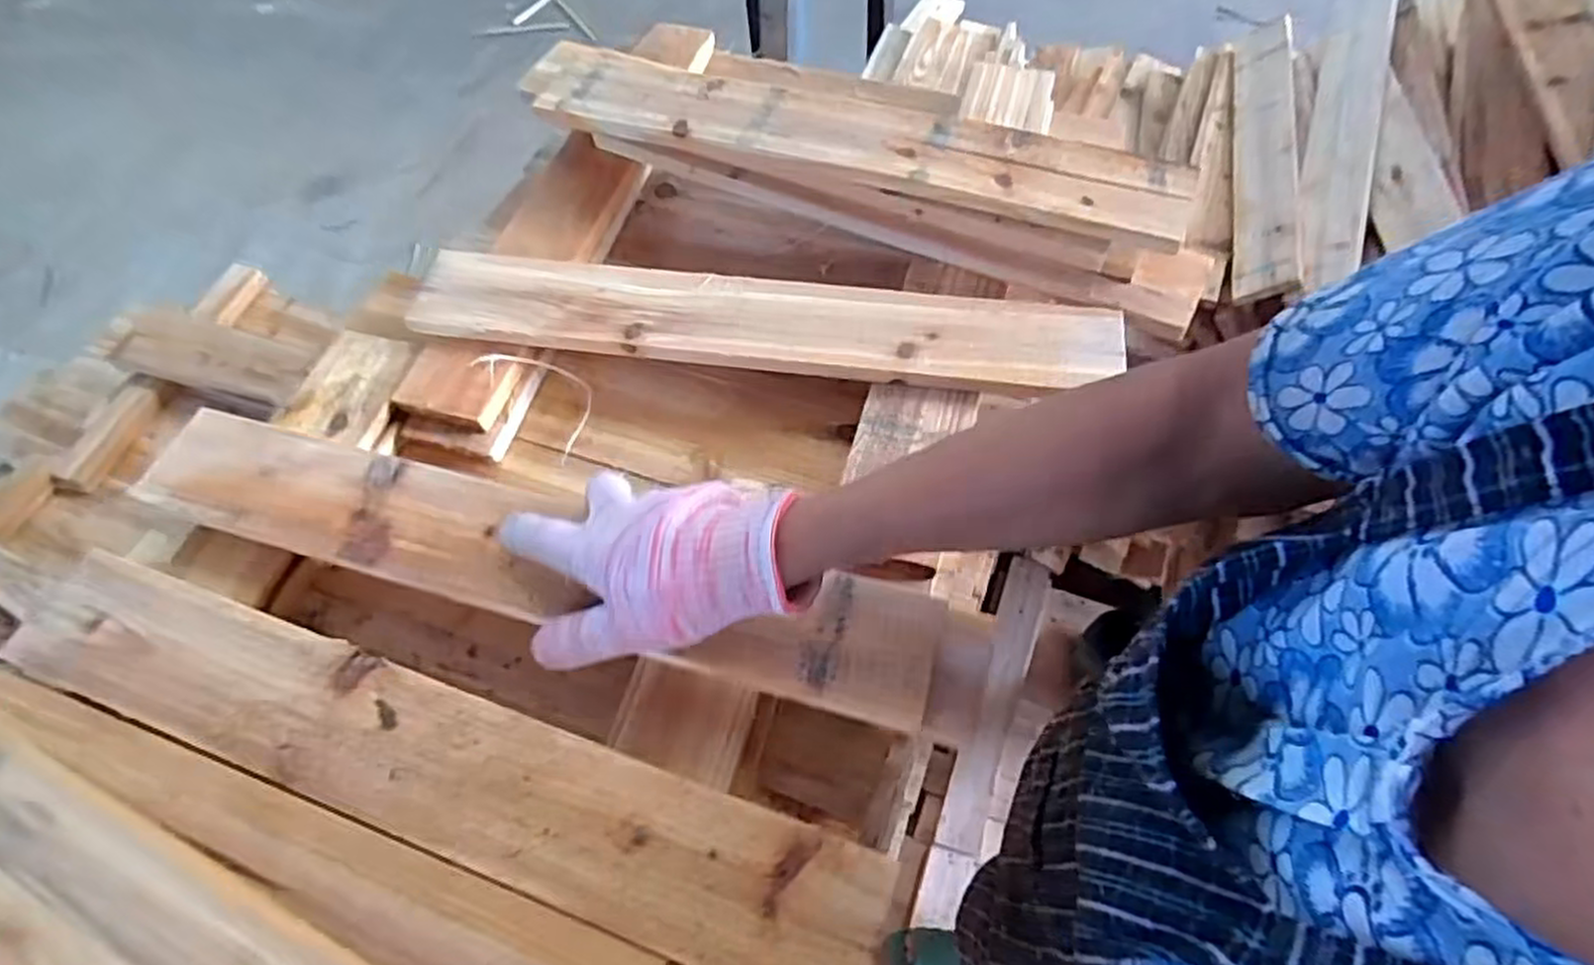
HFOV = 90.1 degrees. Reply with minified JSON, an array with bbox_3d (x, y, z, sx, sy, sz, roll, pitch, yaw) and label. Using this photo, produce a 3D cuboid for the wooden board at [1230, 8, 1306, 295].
[{"bbox_3d":[0.599,-0.428,1.020,0.072,0.019,0.478,-5,58,36],"label":"wooden board"}]

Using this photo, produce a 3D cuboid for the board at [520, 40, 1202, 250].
[{"bbox_3d":[0.019,-0.264,0.601,0.530,0.026,0.085,18,61,13],"label":"board"}]

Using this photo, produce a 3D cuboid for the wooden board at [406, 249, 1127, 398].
[{"bbox_3d":[-0.031,-0.116,0.571,0.495,0.020,0.074,7,59,7],"label":"wooden board"}]

